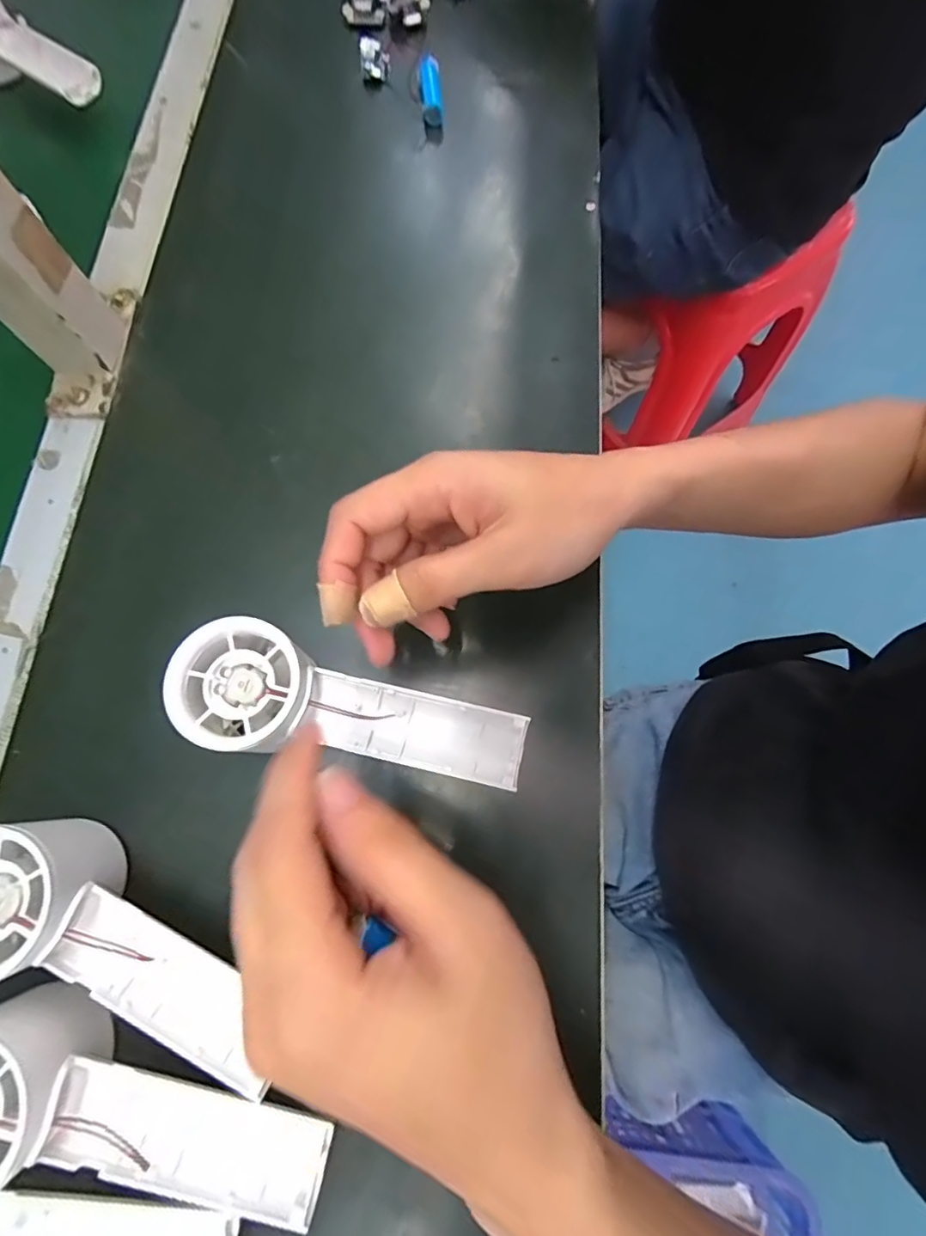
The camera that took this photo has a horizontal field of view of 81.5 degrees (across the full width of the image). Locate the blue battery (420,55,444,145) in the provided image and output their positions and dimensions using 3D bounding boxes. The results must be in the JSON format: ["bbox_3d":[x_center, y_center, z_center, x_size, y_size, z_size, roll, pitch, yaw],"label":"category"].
[{"bbox_3d":[-0.024,-0.399,0.409,0.014,0.014,0.054,-5,74,-2],"label":"blue battery"}]

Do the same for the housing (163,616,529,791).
[{"bbox_3d":[-0.051,0.051,0.260,0.154,0.066,0.052,17,75,5],"label":"housing"}]

